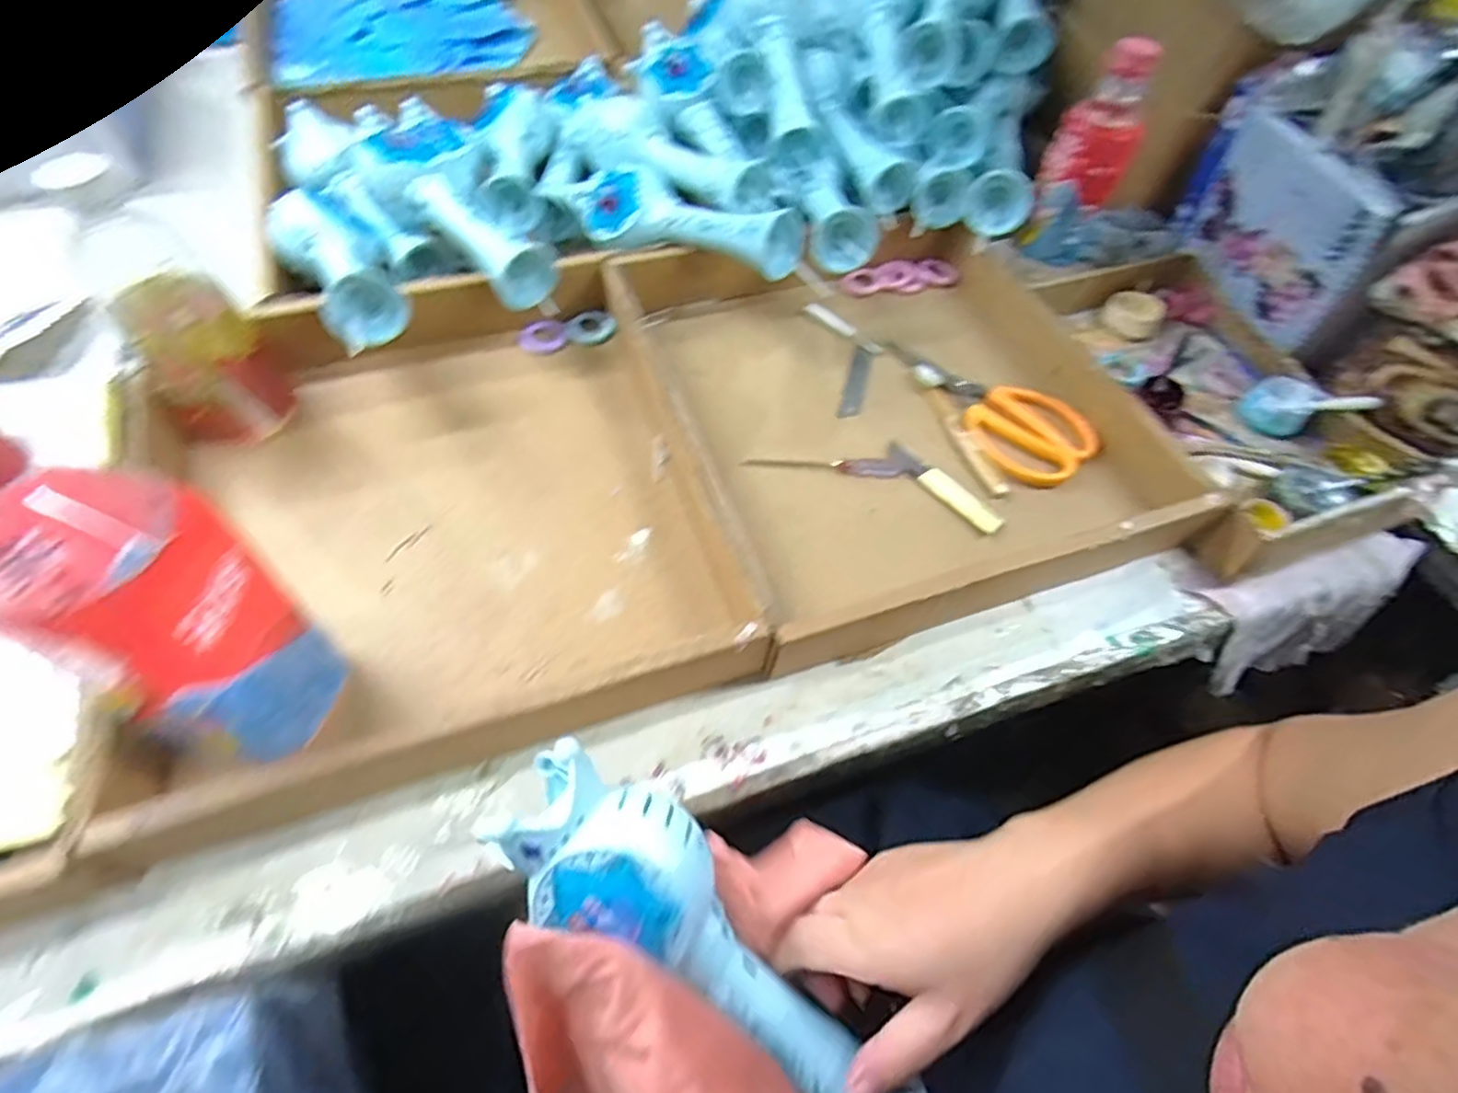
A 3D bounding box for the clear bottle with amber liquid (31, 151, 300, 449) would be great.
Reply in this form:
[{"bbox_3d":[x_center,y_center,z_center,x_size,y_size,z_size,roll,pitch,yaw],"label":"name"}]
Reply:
[{"bbox_3d":[-0.357,-0.144,0.445,0.074,0.180,0.060,-36,67,-23],"label":"clear bottle with amber liquid"}]

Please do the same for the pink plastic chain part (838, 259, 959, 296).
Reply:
[{"bbox_3d":[0.164,-0.262,0.661,0.108,0.019,0.029,-7,59,-9],"label":"pink plastic chain part"}]

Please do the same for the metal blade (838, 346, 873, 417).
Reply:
[{"bbox_3d":[0.108,-0.142,0.581,0.018,0.007,0.087,15,58,5],"label":"metal blade"}]

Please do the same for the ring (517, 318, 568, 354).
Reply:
[{"bbox_3d":[-0.158,-0.179,0.587,0.042,0.004,0.039,2,58,-3],"label":"ring"}]

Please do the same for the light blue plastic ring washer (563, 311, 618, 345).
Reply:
[{"bbox_3d":[-0.120,-0.191,0.595,0.044,0.009,0.044,2,58,-3],"label":"light blue plastic ring washer"}]

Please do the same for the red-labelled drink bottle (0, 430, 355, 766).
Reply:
[{"bbox_3d":[-0.252,0.037,0.309,0.089,0.220,0.077,-26,64,-19],"label":"red-labelled drink bottle"}]

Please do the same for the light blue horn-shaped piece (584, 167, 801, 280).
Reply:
[{"bbox_3d":[-0.039,-0.275,0.580,0.218,0.065,0.068,33,61,15],"label":"light blue horn-shaped piece"}]

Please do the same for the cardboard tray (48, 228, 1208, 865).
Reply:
[{"bbox_3d":[-0.033,-0.079,0.504,0.689,0.062,0.373,-15,61,-14],"label":"cardboard tray"}]

